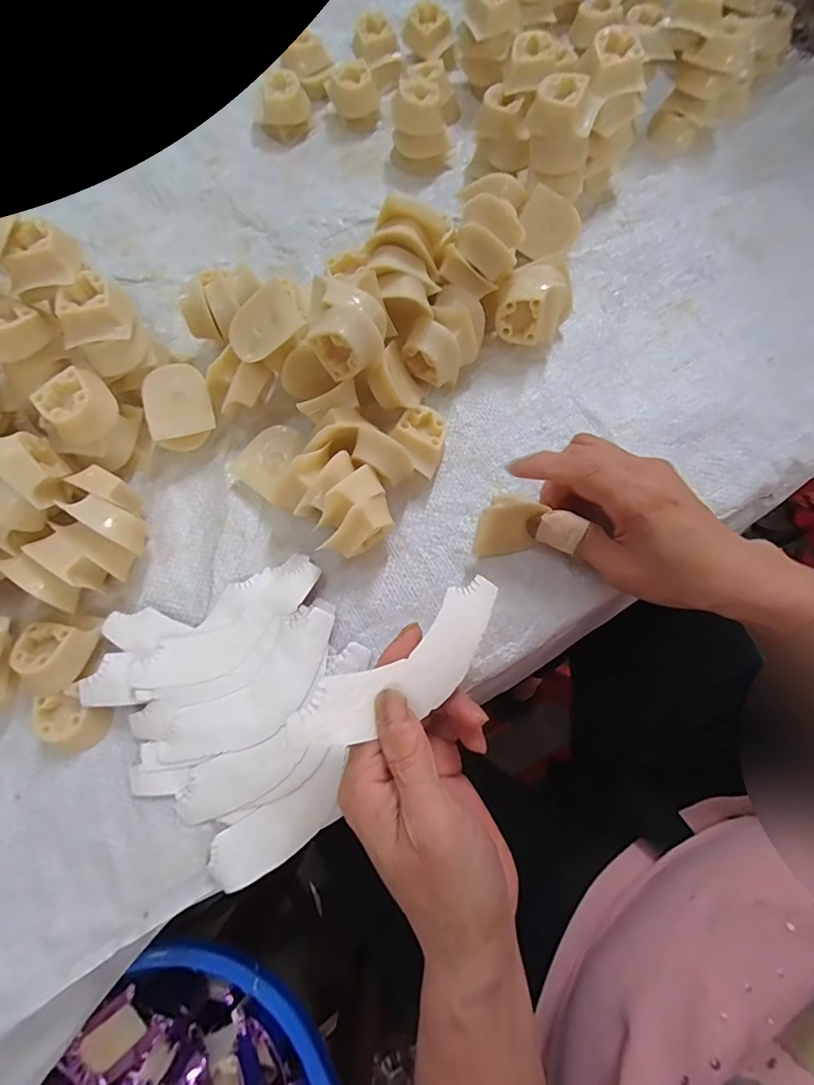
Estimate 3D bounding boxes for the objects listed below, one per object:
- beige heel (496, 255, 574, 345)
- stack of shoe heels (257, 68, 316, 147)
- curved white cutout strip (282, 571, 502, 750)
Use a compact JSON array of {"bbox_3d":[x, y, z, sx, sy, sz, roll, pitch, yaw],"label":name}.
[{"bbox_3d":[0.085,-0.158,0.318,0.048,0.043,0.049,0,74,1],"label":"beige heel"},{"bbox_3d":[-0.103,-0.367,0.395,0.034,0.027,0.038,35,78,9],"label":"stack of shoe heels"},{"bbox_3d":[0.003,0.058,0.214,0.114,0.004,0.037,-31,94,-26],"label":"curved white cutout strip"}]

